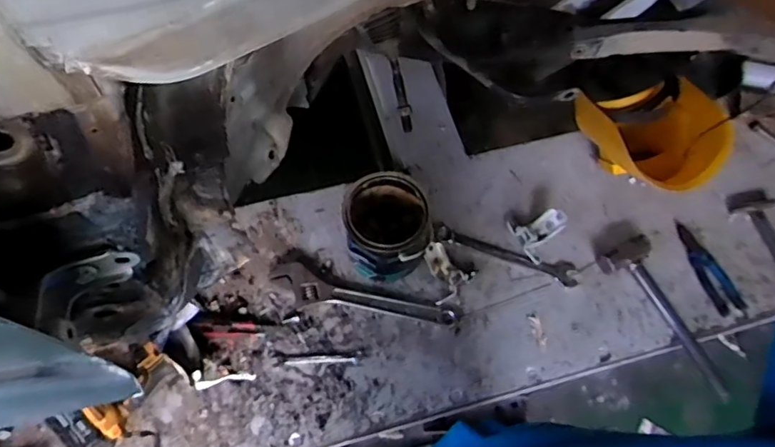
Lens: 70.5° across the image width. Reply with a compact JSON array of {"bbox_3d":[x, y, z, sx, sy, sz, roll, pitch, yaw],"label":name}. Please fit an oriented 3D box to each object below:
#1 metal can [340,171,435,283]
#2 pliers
[{"bbox_3d":[0.000,0.012,1.041,0.150,0.155,0.159,1,64,-1],"label":"metal can"},{"bbox_3d":[0.642,0.083,1.100,0.059,0.016,0.198,-16,65,-9],"label":"pliers"}]

